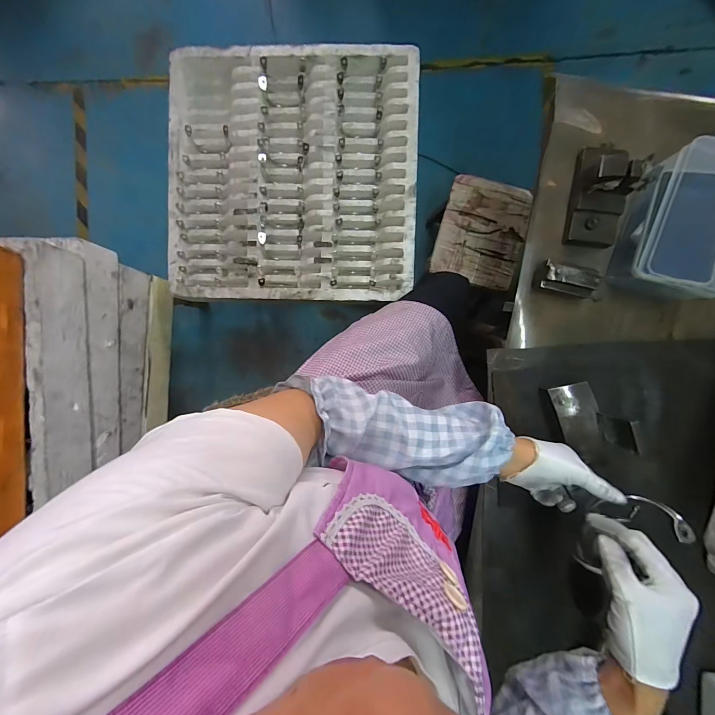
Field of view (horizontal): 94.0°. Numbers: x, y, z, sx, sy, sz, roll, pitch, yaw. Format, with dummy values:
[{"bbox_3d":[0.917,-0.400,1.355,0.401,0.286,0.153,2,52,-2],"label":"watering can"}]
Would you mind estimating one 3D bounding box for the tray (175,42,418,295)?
[{"bbox_3d":[-0.144,-0.406,0.756,0.544,0.056,0.547,1,91,4],"label":"tray"}]

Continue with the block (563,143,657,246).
[{"bbox_3d":[0.337,-0.231,0.446,0.066,0.072,0.139,9,91,4],"label":"block"}]

